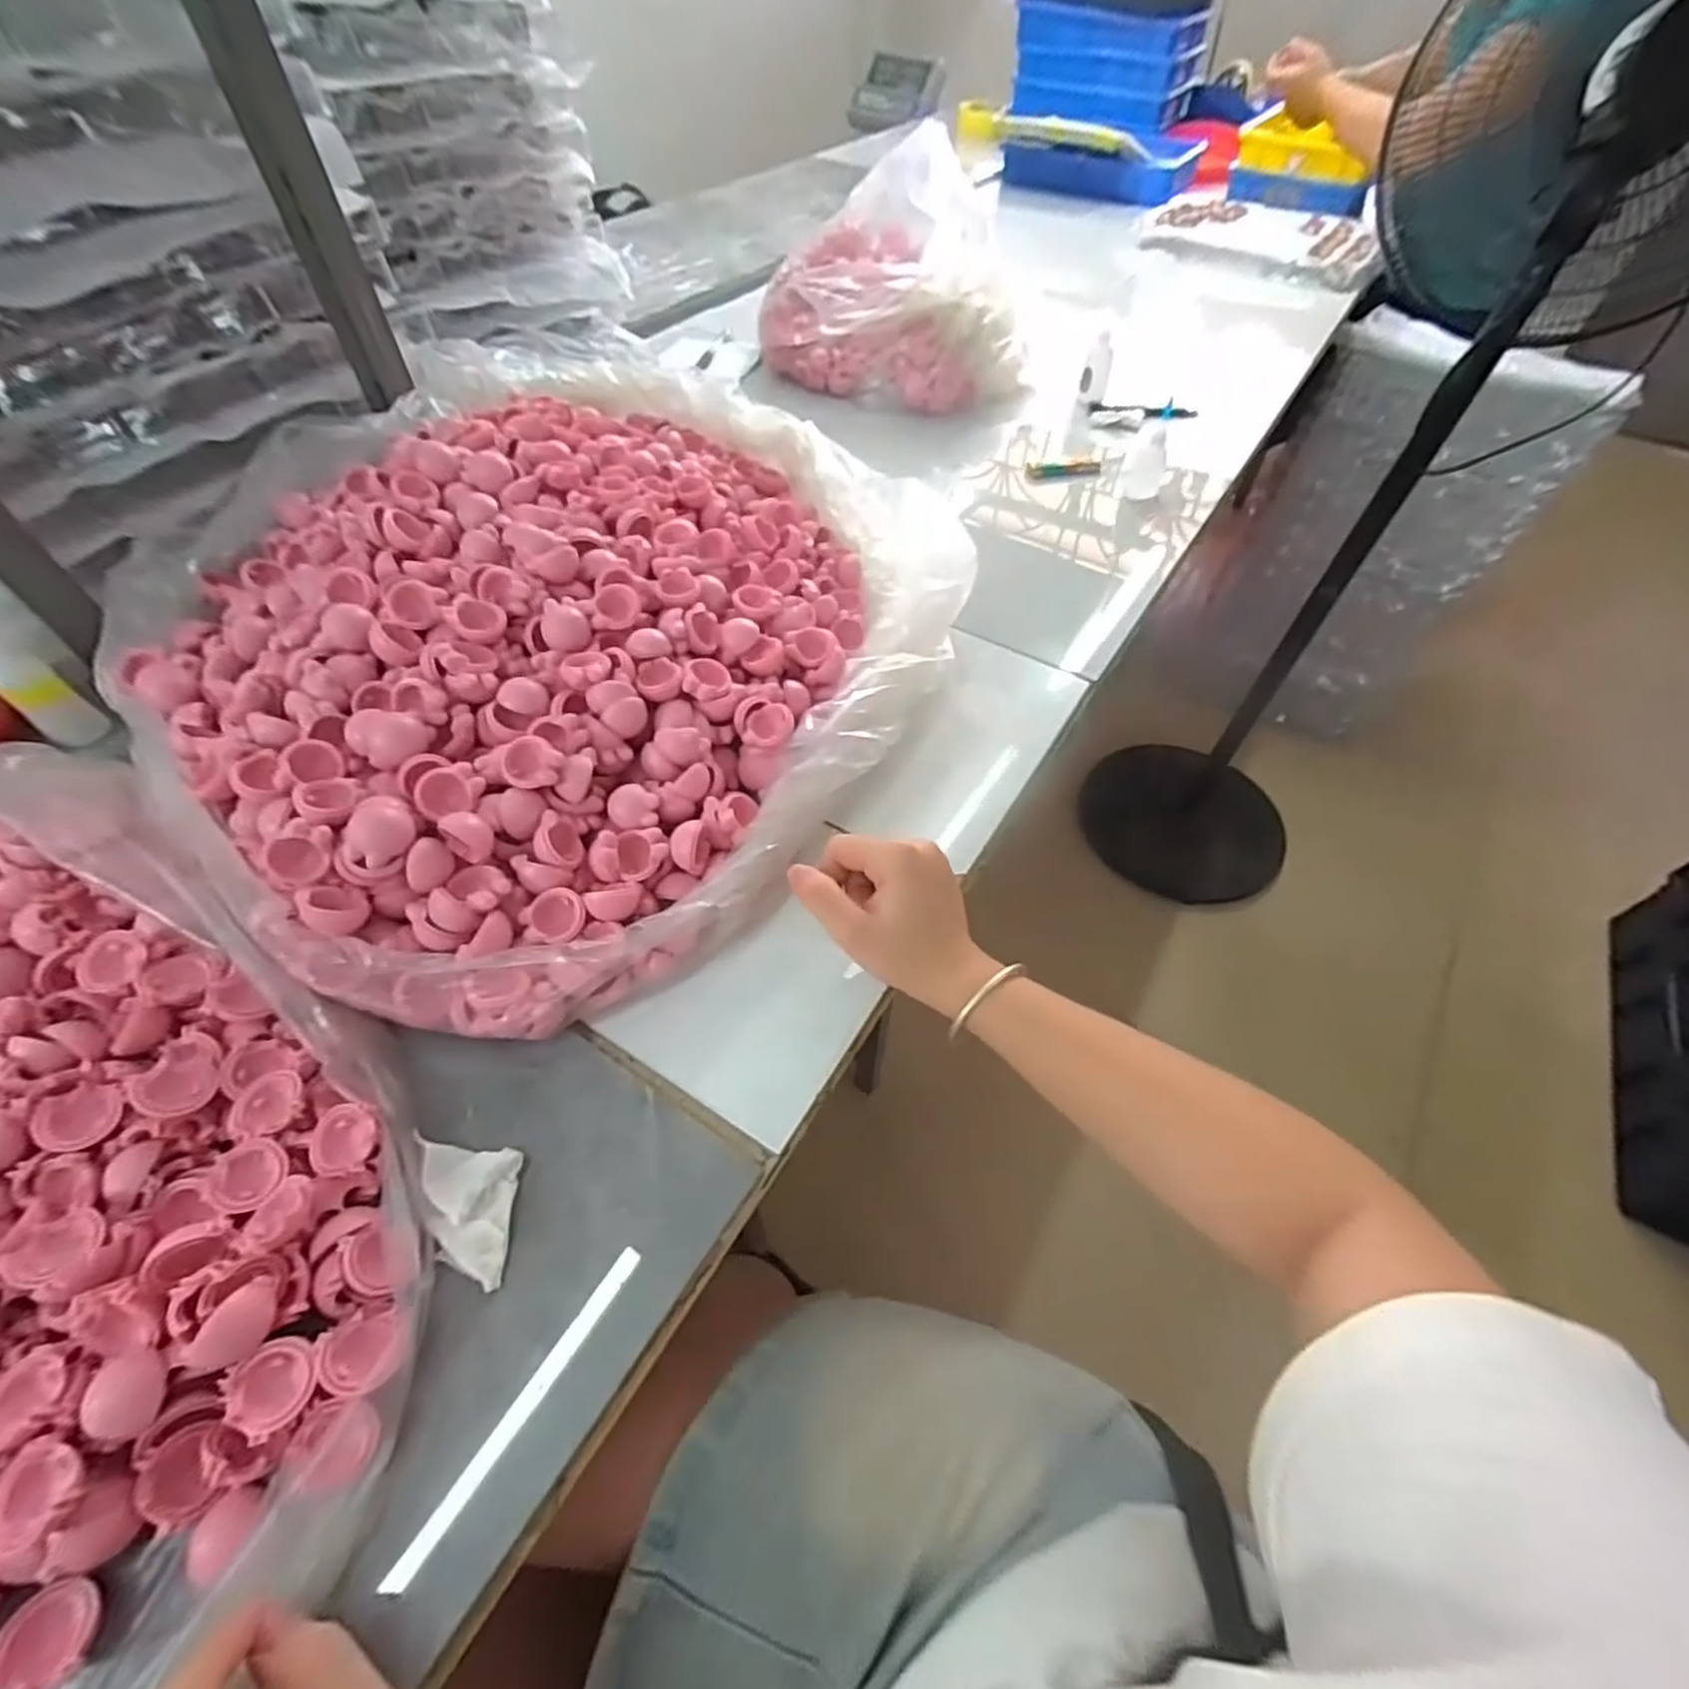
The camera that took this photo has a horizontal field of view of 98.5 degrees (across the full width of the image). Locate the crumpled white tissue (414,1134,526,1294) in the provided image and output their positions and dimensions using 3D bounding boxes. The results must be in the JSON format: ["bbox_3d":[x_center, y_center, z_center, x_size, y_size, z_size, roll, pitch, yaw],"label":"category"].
[{"bbox_3d":[-0.176,0.169,0.334,0.040,0.018,0.058,-2,53,-3],"label":"crumpled white tissue"}]

